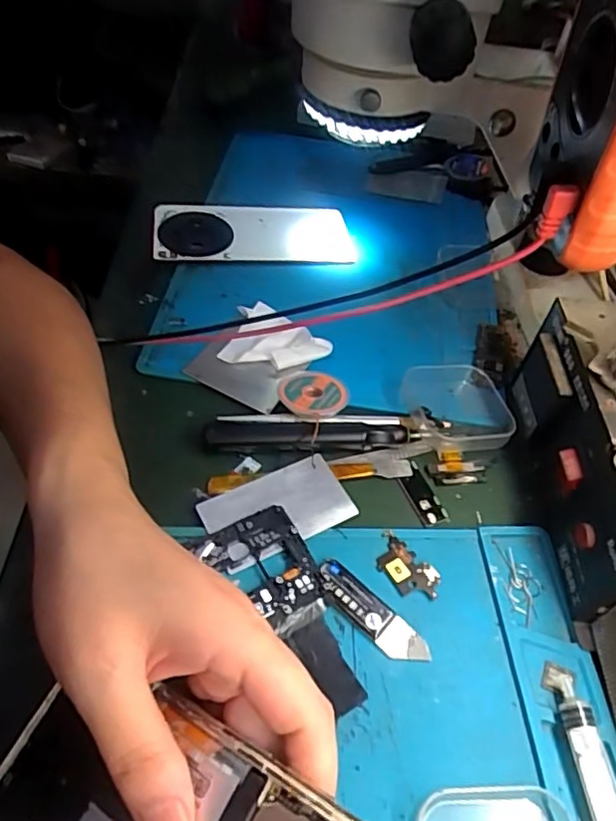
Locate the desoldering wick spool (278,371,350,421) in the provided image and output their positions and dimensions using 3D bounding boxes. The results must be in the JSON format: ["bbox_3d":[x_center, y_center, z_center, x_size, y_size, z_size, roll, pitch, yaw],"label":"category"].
[{"bbox_3d":[0.003,-0.010,0.377,0.043,0.013,0.044,3,50,-3],"label":"desoldering wick spool"}]

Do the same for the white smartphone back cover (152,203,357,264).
[{"bbox_3d":[-0.045,-0.148,0.492,0.162,0.009,0.075,-2,50,-7],"label":"white smartphone back cover"}]

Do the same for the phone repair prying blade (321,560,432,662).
[{"bbox_3d":[0.032,0.102,0.297,0.065,0.004,0.018,39,63,19],"label":"phone repair prying blade"}]

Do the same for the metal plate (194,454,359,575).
[{"bbox_3d":[-0.017,0.055,0.331,0.079,0.004,0.048,-22,56,-23],"label":"metal plate"}]

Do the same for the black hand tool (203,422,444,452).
[{"bbox_3d":[0.011,0.015,0.361,0.142,0.014,0.020,0,50,-5],"label":"black hand tool"}]

